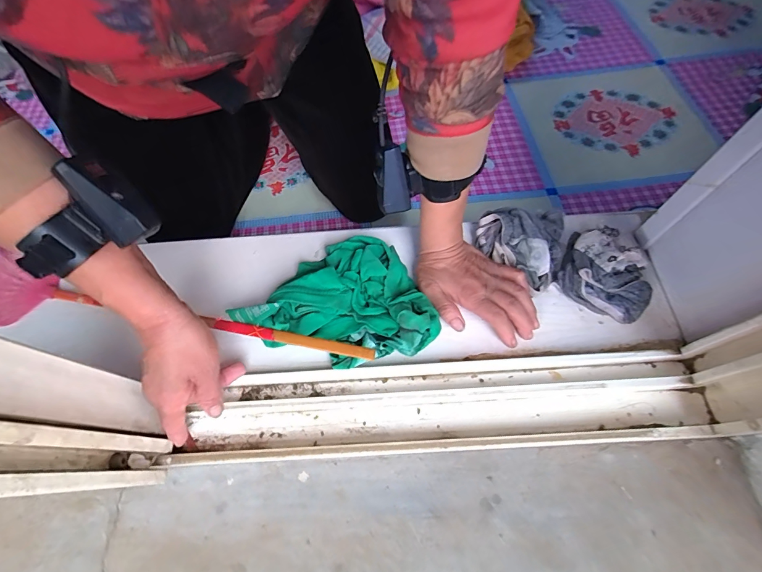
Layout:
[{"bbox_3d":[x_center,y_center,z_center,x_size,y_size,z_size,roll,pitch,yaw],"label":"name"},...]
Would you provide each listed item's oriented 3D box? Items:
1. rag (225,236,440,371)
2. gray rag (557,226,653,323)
[{"bbox_3d":[-0.057,0.025,0.424,0.205,0.052,0.167,-22,65,-7],"label":"rag"},{"bbox_3d":[0.270,-0.019,0.431,0.100,0.040,0.099,25,68,15],"label":"gray rag"}]

